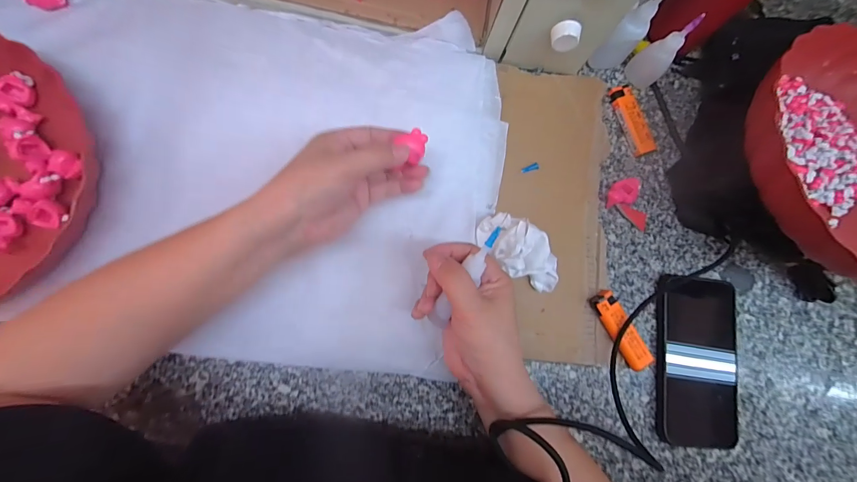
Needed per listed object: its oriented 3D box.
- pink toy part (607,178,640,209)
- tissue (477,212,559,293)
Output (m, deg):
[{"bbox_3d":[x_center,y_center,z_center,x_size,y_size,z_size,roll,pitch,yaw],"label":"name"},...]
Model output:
[{"bbox_3d":[0.202,-0.050,0.378,0.032,0.023,0.025,-21,88,-8],"label":"pink toy part"},{"bbox_3d":[0.089,0.010,0.341,0.094,0.042,0.045,41,82,-1],"label":"tissue"}]

